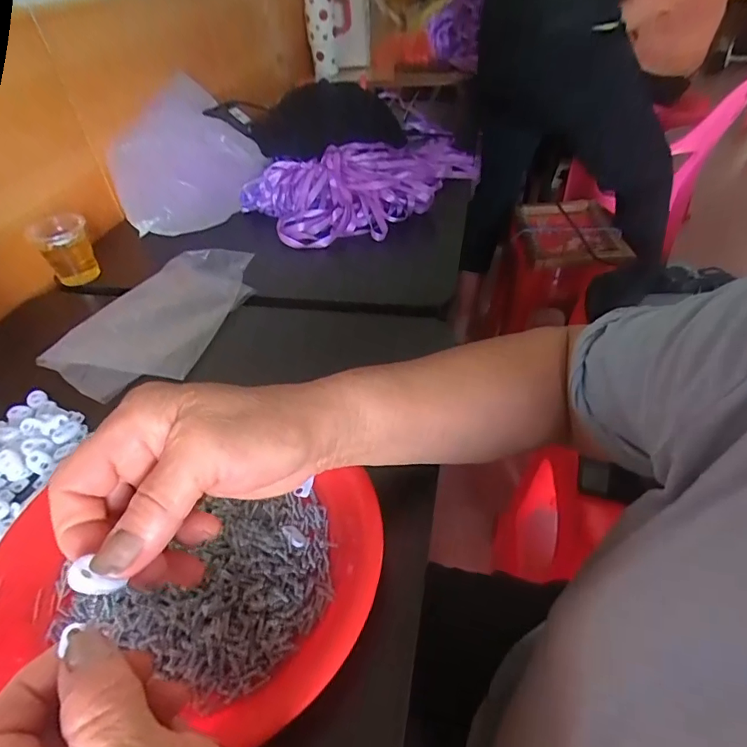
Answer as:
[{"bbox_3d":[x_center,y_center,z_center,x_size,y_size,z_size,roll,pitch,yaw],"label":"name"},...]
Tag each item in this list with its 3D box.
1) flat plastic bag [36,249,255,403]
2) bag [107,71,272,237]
[{"bbox_3d":[-0.223,-0.062,0.507,0.133,0.032,0.213,9,44,15],"label":"flat plastic bag"},{"bbox_3d":[-0.270,-0.282,0.649,0.128,0.142,0.208,20,49,27],"label":"bag"}]

